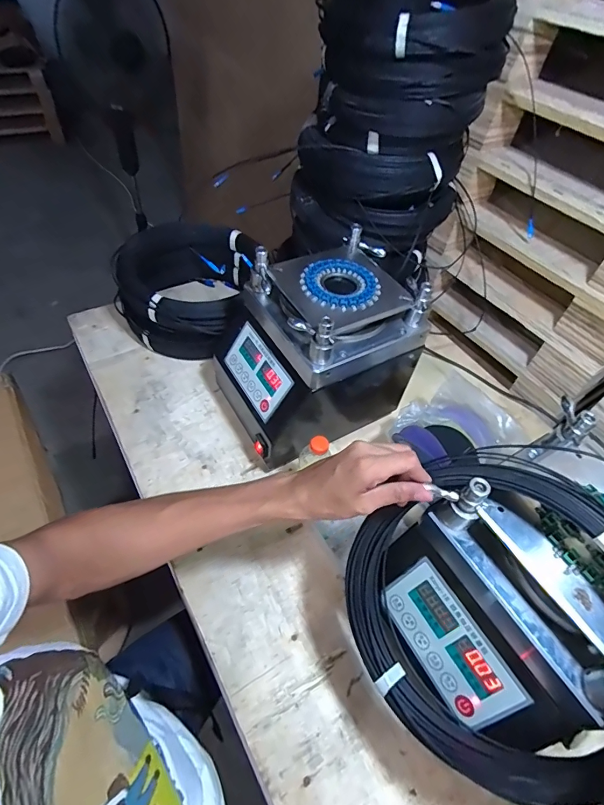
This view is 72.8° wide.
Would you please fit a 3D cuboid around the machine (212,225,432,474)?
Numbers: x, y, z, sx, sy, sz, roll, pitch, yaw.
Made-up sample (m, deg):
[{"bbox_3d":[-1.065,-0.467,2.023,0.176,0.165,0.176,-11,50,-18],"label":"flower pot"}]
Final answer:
[{"bbox_3d":[0.024,-0.080,0.696,0.280,0.277,0.211,-21,56,-20],"label":"machine"}]

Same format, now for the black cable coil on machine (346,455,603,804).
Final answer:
[{"bbox_3d":[0.180,0.199,0.393,0.285,0.057,0.288,-13,74,35],"label":"black cable coil on machine"}]

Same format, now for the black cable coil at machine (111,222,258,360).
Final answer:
[{"bbox_3d":[-0.268,-0.247,0.879,0.279,0.166,0.297,3,51,-3],"label":"black cable coil at machine"}]

